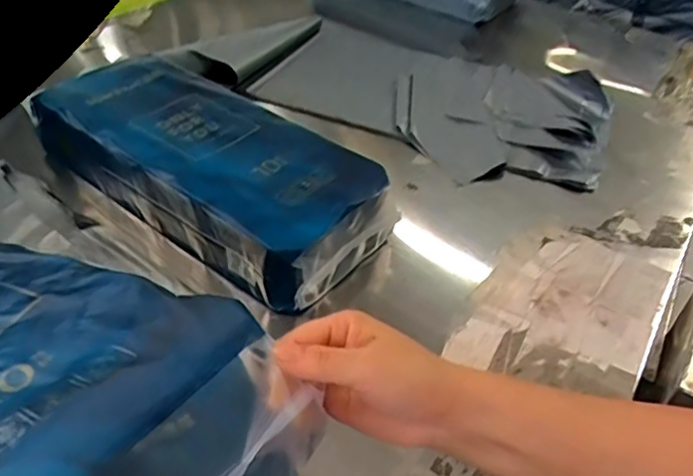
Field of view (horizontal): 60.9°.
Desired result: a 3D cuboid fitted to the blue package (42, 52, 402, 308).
[{"bbox_3d":[-0.196,-0.105,0.858,0.520,0.119,0.212,30,48,25],"label":"blue package"}]

